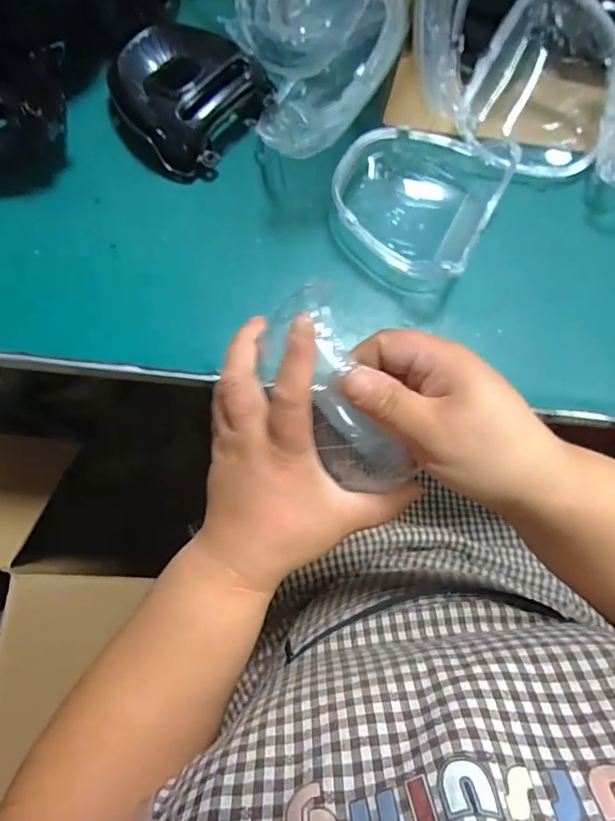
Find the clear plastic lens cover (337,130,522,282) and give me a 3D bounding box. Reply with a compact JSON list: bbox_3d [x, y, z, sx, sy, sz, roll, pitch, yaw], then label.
[{"bbox_3d":[0.091,-0.182,0.420,0.129,0.048,0.135,27,75,7],"label":"clear plastic lens cover"}]

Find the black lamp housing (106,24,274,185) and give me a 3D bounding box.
[{"bbox_3d":[-0.110,-0.288,0.448,0.129,0.041,0.124,42,78,10],"label":"black lamp housing"}]

